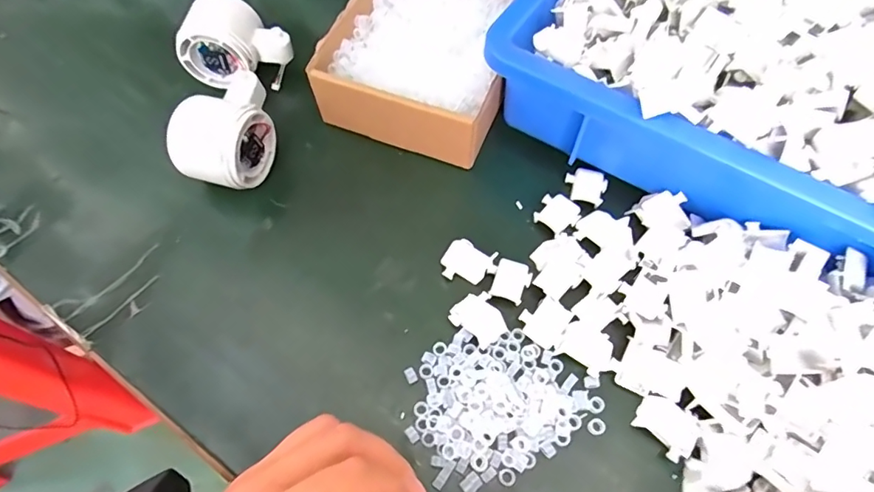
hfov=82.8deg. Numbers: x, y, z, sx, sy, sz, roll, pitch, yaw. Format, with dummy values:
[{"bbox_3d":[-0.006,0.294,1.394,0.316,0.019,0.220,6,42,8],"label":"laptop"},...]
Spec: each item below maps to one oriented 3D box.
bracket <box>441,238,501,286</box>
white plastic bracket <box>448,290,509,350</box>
[{"bbox_3d":[0.020,0.011,0.335,0.032,0.004,0.029,26,80,15],"label":"bracket"},{"bbox_3d":[0.028,0.046,0.316,0.033,0.004,0.029,41,70,19],"label":"white plastic bracket"}]

